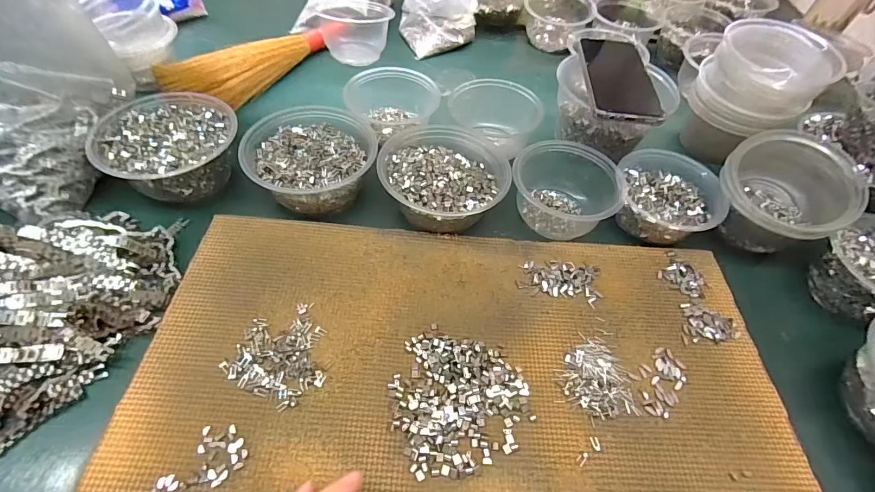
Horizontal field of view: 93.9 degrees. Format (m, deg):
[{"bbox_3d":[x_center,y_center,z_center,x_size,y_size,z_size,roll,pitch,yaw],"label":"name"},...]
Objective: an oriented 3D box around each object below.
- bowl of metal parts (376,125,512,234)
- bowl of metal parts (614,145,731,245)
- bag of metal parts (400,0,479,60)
[{"bbox_3d":[0.004,-0.075,0.451,0.138,0.051,0.137,-14,56,-15],"label":"bowl of metal parts"},{"bbox_3d":[0.252,-0.056,0.454,0.105,0.050,0.113,2,54,-3],"label":"bowl of metal parts"},{"bbox_3d":[0.005,-0.366,0.665,0.126,0.065,0.102,0,54,-5],"label":"bag of metal parts"}]

